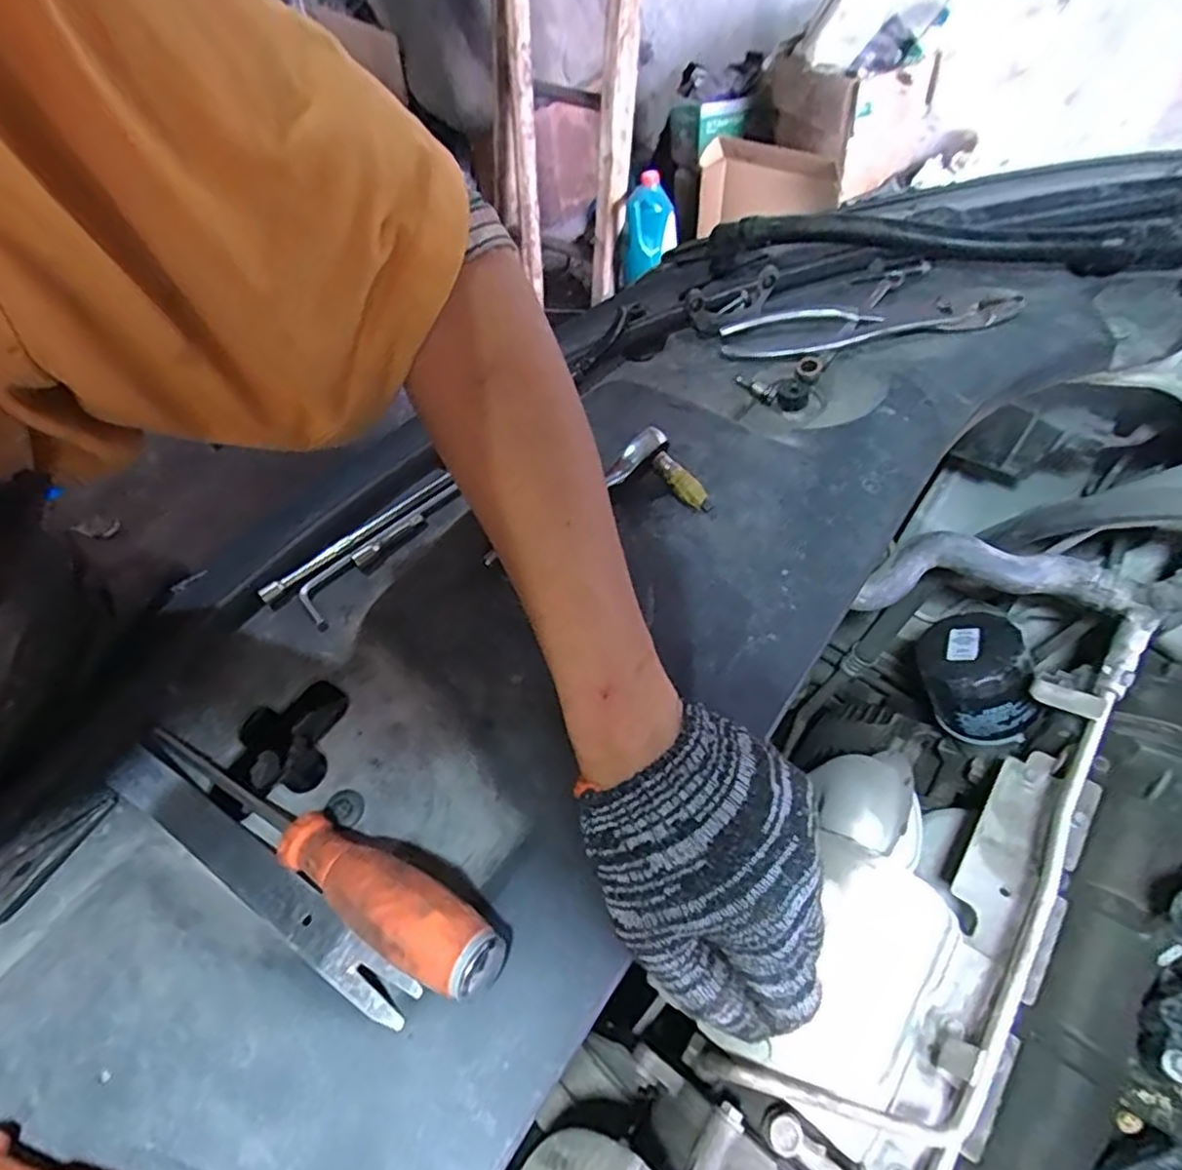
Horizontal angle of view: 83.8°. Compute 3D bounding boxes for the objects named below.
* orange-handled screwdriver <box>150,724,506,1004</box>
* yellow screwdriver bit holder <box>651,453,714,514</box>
[{"bbox_3d":[-0.135,0.115,0.305,0.233,0.026,0.029,15,59,33],"label":"orange-handled screwdriver"},{"bbox_3d":[0.052,-0.058,0.376,0.011,0.012,0.043,-41,80,-19],"label":"yellow screwdriver bit holder"}]

